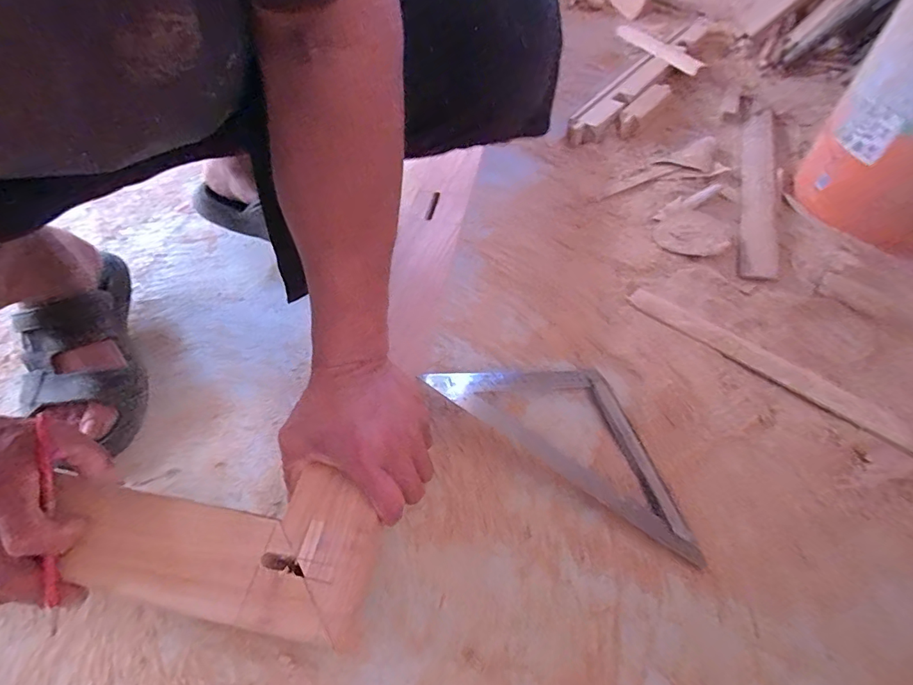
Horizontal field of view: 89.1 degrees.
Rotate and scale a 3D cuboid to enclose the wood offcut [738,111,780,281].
[{"bbox_3d":[0.489,-0.256,0.753,0.057,0.016,0.491,17,54,13],"label":"wood offcut"}]

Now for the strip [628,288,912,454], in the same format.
[{"bbox_3d":[0.383,0.040,0.506,0.406,0.012,0.044,36,61,25],"label":"strip"}]

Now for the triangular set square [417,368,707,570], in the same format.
[{"bbox_3d":[0.122,0.079,0.479,0.296,0.011,0.123,32,59,23],"label":"triangular set square"}]

